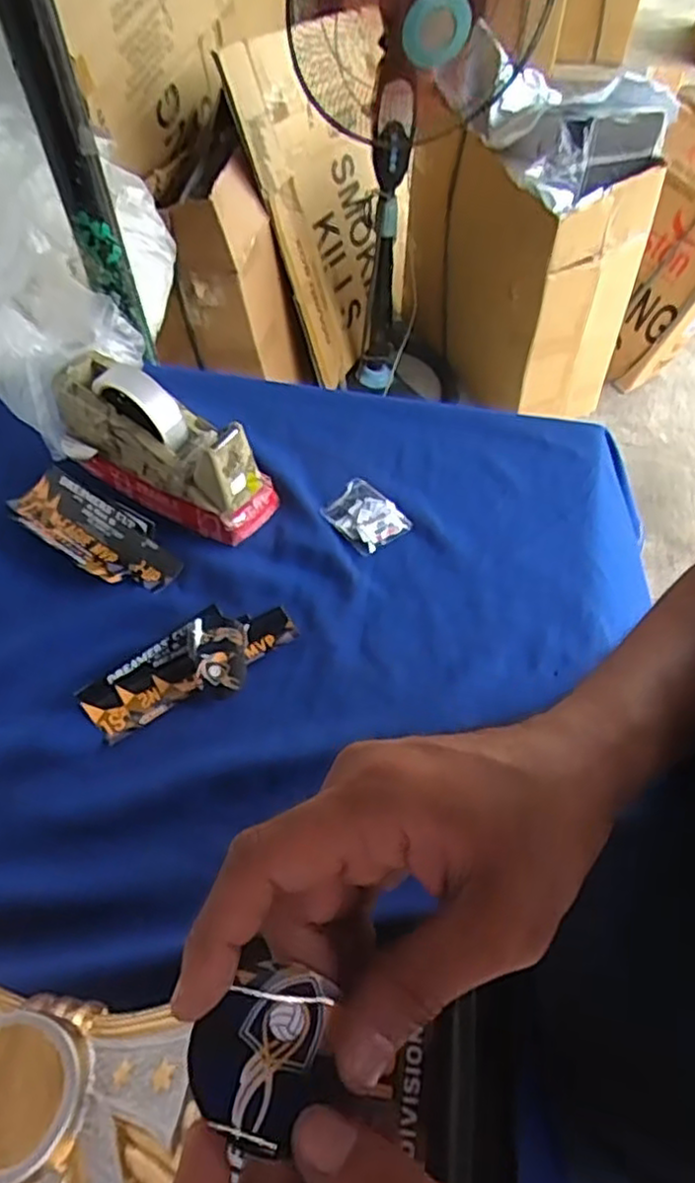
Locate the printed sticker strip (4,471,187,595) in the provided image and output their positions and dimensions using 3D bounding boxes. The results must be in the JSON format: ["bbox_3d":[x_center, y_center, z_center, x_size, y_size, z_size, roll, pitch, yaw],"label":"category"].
[{"bbox_3d":[-0.245,-0.058,0.672,0.194,0.018,0.070,27,61,17],"label":"printed sticker strip"}]

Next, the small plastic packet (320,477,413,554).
[{"bbox_3d":[0.018,-0.073,0.677,0.058,0.010,0.073,-38,64,-22],"label":"small plastic packet"}]

